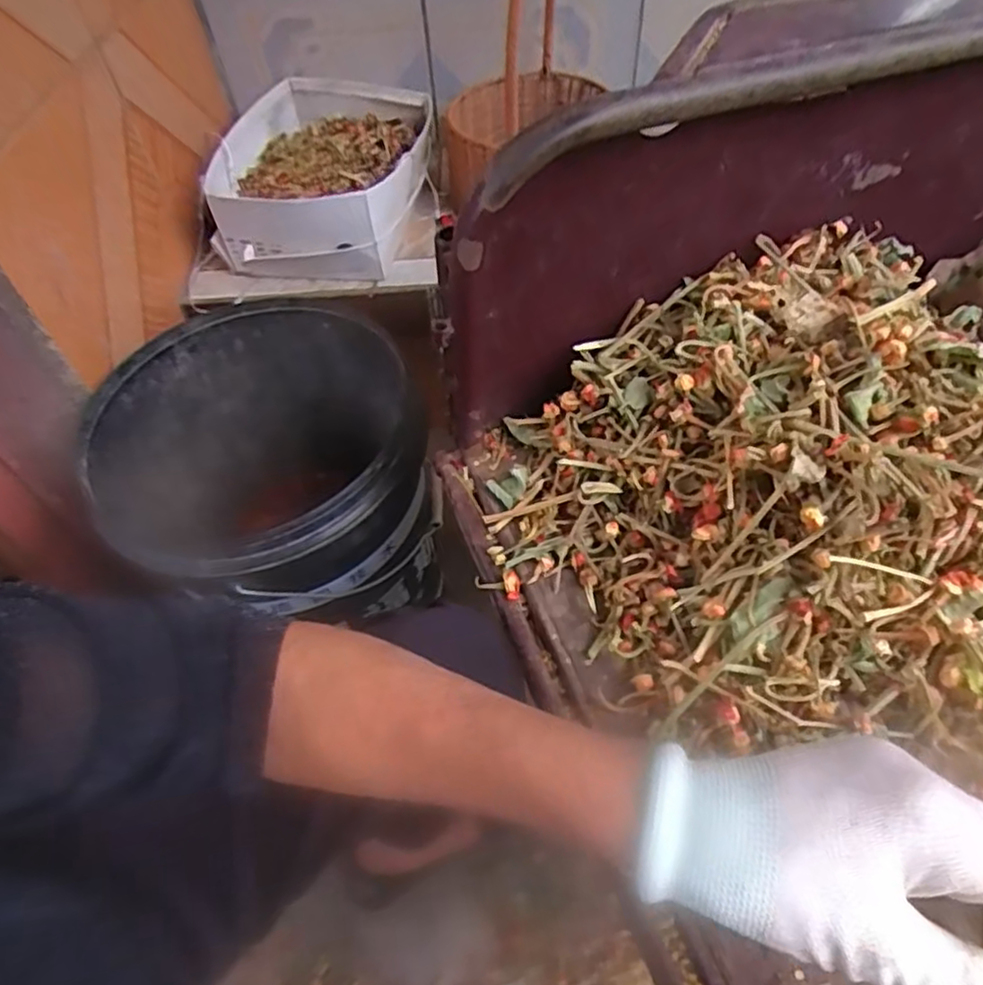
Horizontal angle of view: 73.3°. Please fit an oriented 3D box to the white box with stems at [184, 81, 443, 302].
[{"bbox_3d":[-0.216,-0.376,0.816,0.277,0.123,0.278,-2,53,3],"label":"white box with stems"}]

